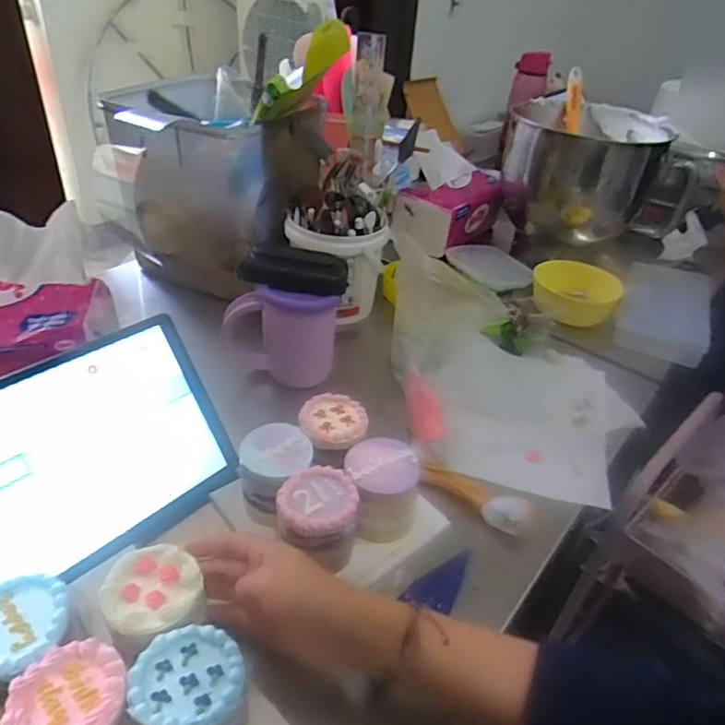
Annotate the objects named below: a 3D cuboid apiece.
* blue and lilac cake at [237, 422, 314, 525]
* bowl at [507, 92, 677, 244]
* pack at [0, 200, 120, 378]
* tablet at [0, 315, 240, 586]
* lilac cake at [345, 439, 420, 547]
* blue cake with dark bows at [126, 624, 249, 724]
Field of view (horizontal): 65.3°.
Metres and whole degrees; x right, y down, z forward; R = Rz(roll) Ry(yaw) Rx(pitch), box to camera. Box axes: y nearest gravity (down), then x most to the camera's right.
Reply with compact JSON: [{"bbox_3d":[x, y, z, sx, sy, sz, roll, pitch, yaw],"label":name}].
[{"bbox_3d":[-0.071,0.094,0.465,0.055,0.065,0.059,4,36,-3],"label":"blue and lilac cake"},{"bbox_3d":[0.354,-0.308,0.916,0.219,0.158,0.204,23,40,22],"label":"bowl"},{"bbox_3d":[-0.358,-0.060,0.547,0.198,0.137,0.088,-5,38,-14],"label":"pack"},{"bbox_3d":[-0.222,0.076,0.428,0.238,0.153,0.014,-30,11,-40],"label":"tablet"},{"bbox_3d":[0.014,0.105,0.461,0.058,0.065,0.056,4,36,-2],"label":"lilac cake"},{"bbox_3d":[-0.096,0.183,0.315,0.056,0.037,0.057,-23,45,-33],"label":"blue cake with dark bows"}]

